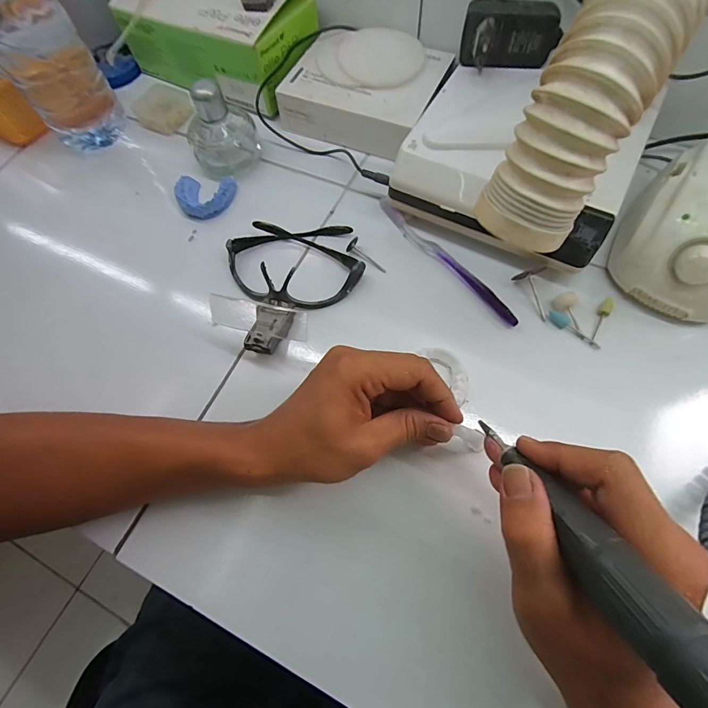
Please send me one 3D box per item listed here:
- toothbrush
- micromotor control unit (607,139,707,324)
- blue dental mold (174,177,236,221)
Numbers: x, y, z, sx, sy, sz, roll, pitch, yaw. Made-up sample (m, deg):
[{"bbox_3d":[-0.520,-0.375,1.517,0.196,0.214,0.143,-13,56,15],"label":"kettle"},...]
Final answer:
[{"bbox_3d":[0.085,-0.092,0.375,0.015,0.008,0.184,-37,69,-13],"label":"toothbrush"},{"bbox_3d":[0.292,-0.107,0.330,0.106,0.079,0.130,29,71,15],"label":"micromotor control unit"},{"bbox_3d":[-0.159,-0.176,0.421,0.060,0.015,0.060,-7,66,0],"label":"blue dental mold"}]

